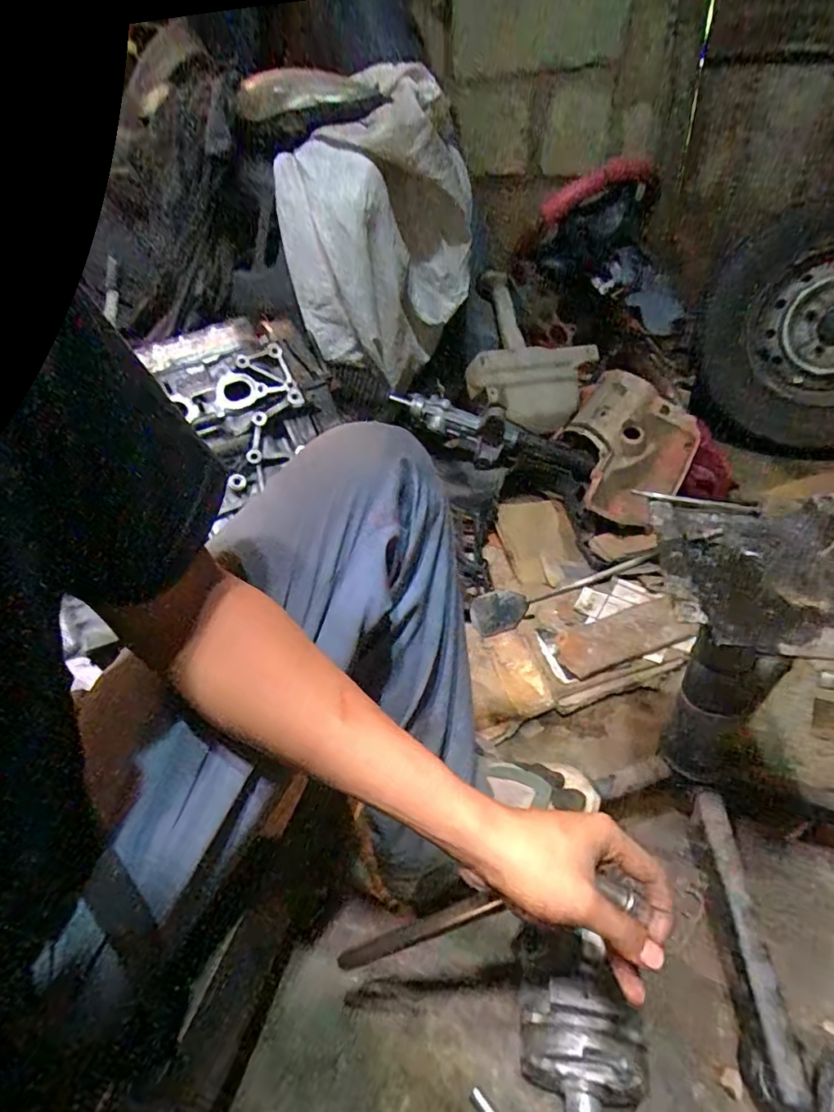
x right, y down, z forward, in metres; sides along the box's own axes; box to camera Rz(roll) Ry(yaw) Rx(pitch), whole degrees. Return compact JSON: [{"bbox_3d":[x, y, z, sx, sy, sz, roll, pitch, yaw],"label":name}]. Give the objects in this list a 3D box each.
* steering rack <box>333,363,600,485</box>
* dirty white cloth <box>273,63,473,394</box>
[{"bbox_3d":[0.109,-0.264,1.150,0.517,0.102,0.081,19,41,-4],"label":"steering rack"},{"bbox_3d":[-0.062,-0.568,1.043,0.348,0.456,0.146,-3,38,4],"label":"dirty white cloth"}]

